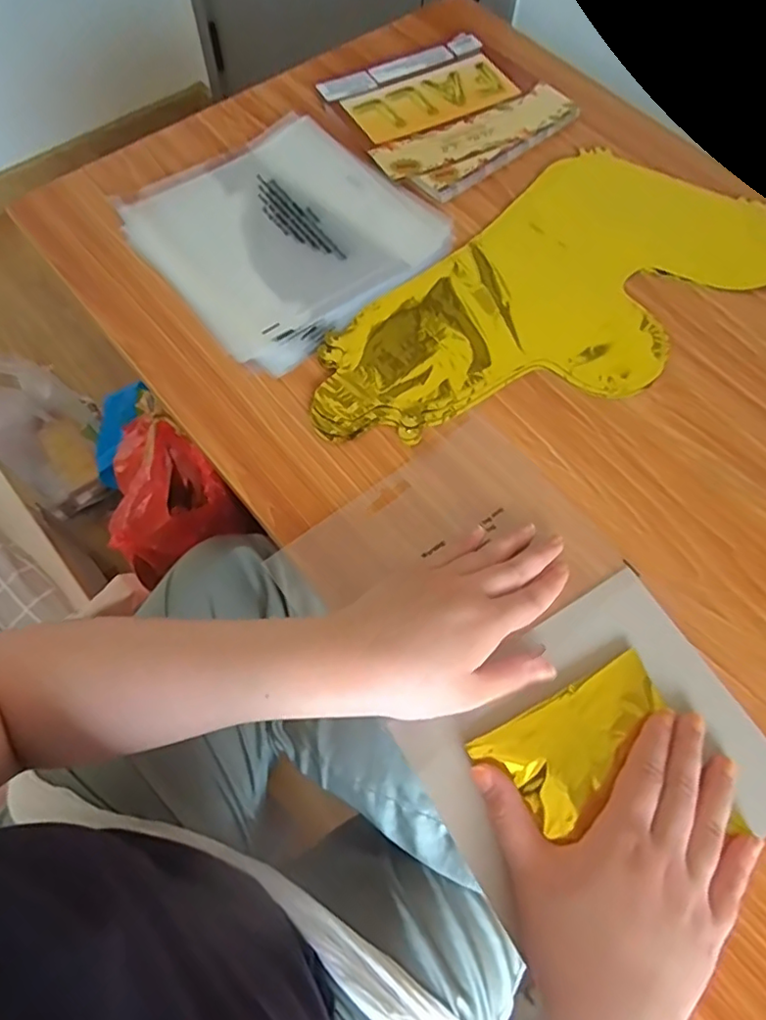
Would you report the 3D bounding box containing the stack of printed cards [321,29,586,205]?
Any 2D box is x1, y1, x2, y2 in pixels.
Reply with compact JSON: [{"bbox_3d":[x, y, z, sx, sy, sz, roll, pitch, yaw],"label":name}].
[{"bbox_3d":[0.061,-0.390,0.565,0.196,0.009,0.176,-35,72,-15],"label":"stack of printed cards"}]

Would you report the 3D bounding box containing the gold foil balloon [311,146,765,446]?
[{"bbox_3d":[0.135,-0.171,0.476,0.416,0.014,0.196,-36,72,-16],"label":"gold foil balloon"}]

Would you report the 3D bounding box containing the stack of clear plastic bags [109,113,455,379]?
[{"bbox_3d":[-0.083,-0.241,0.498,0.216,0.013,0.216,-40,73,-17],"label":"stack of clear plastic bags"}]

